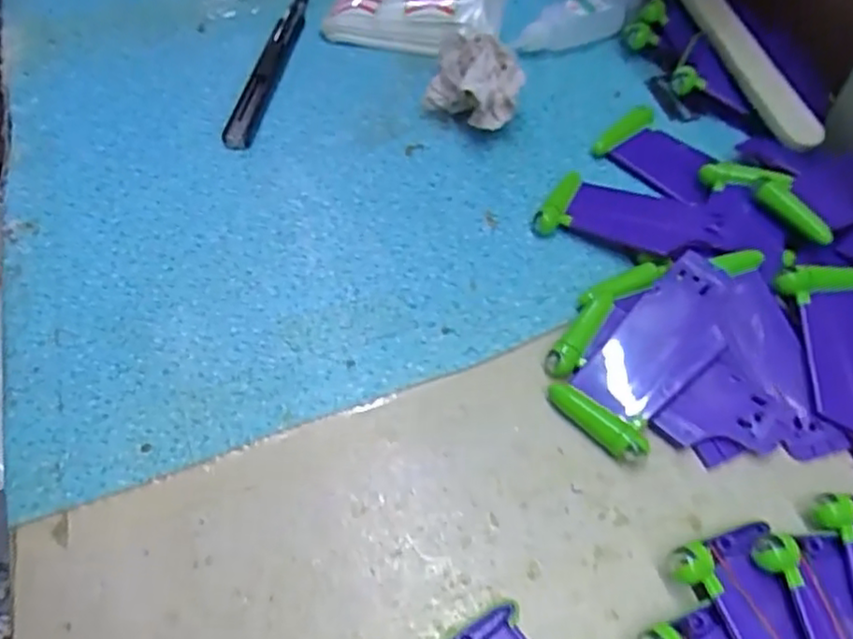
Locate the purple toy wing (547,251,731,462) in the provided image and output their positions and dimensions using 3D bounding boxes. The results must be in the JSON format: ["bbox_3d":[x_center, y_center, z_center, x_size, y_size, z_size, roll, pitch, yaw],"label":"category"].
[{"bbox_3d":[0.094,0.014,0.285,0.089,0.015,0.039,-44,65,-13],"label":"purple toy wing"}]

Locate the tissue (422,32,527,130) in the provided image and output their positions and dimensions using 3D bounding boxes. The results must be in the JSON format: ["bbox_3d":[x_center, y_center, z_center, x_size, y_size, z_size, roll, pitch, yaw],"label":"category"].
[{"bbox_3d":[0.030,-0.128,0.373,0.049,0.046,0.049,36,62,23],"label":"tissue"}]

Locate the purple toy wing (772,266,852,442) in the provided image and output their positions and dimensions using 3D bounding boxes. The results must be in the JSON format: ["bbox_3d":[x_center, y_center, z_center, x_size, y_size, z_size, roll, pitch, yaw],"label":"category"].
[{"bbox_3d":[0.171,0.020,0.278,0.041,0.007,0.089,-5,67,-1],"label":"purple toy wing"}]

